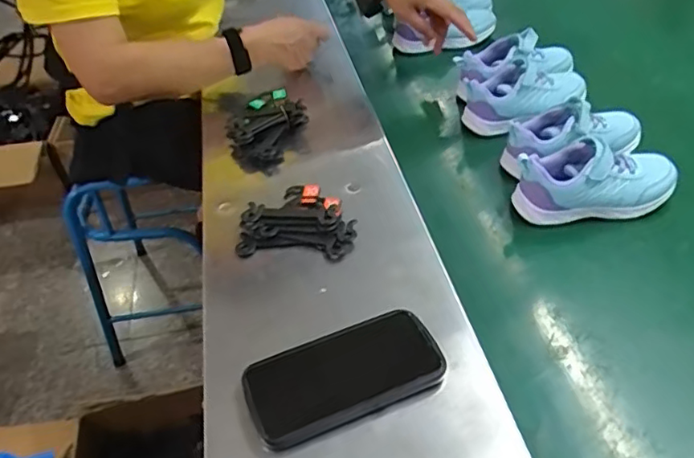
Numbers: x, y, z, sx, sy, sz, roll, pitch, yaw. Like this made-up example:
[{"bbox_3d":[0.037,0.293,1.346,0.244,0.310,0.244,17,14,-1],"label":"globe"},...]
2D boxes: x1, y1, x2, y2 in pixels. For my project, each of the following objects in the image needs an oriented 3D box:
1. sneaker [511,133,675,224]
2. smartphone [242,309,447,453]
[{"bbox_3d":[0.277,-0.044,0.650,0.177,0.084,0.075,-2,41,3],"label":"sneaker"},{"bbox_3d":[-0.003,0.123,0.494,0.161,0.018,0.082,-19,44,-13],"label":"smartphone"}]

